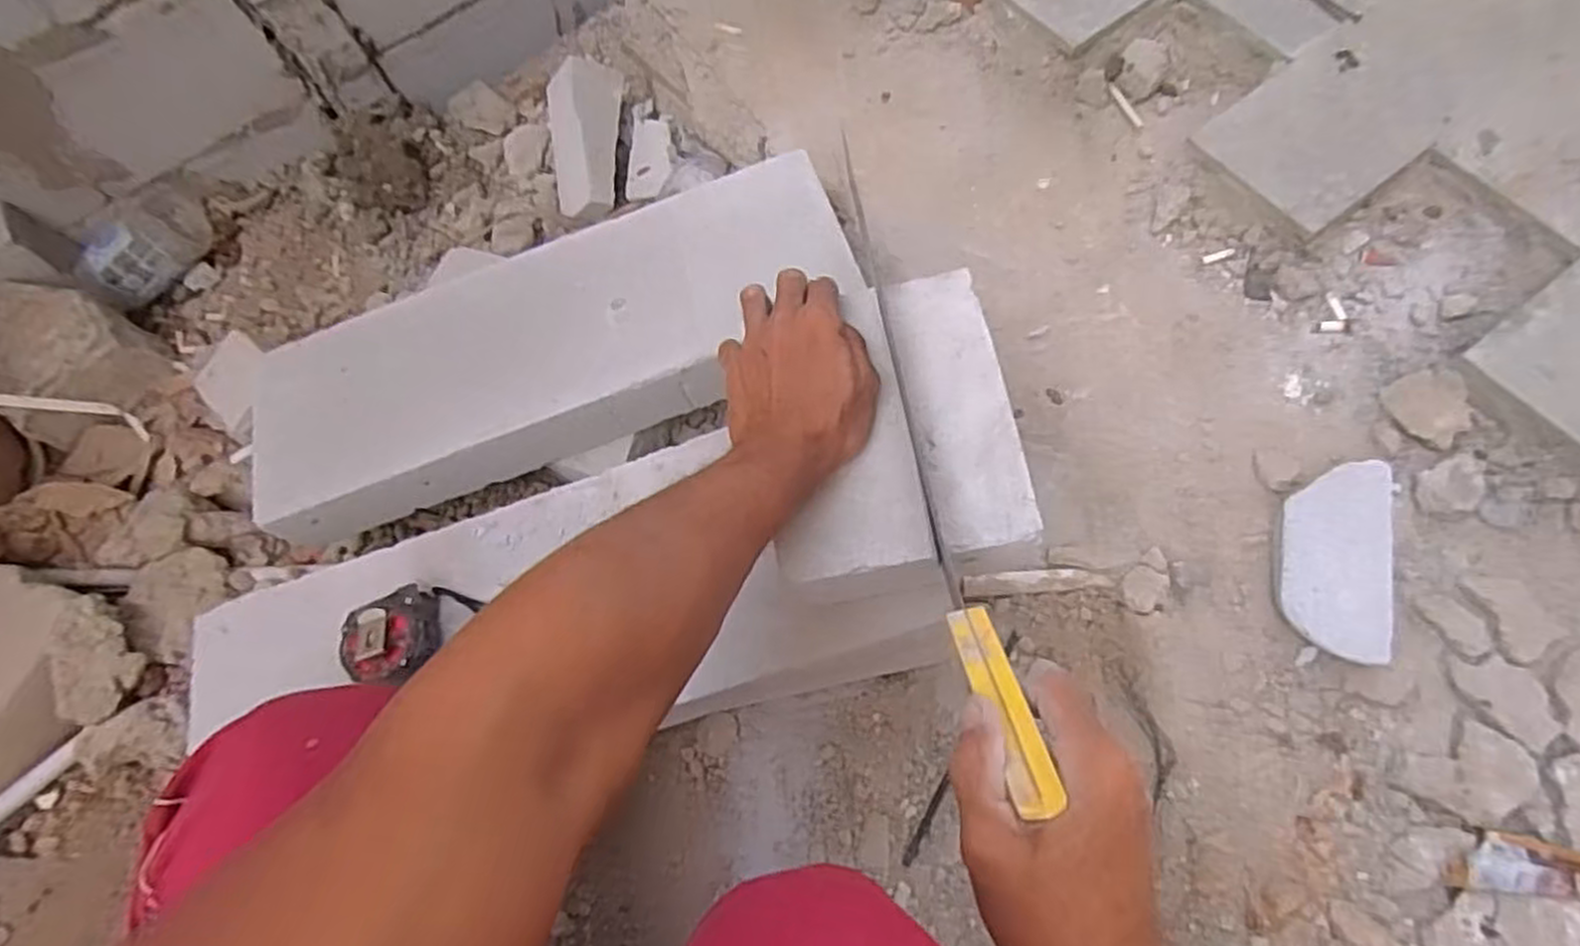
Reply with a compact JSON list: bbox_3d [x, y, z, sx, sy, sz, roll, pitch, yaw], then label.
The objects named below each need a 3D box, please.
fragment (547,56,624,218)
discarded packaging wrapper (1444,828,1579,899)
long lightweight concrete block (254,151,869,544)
[{"bbox_3d":[-0.254,-0.411,1.006,0.067,0.086,0.192,-5,87,-43],"label":"fragment"},{"bbox_3d":[0.511,0.270,0.545,0.108,0.010,0.038,3,75,3],"label":"discarded packaging wrapper"},{"bbox_3d":[-0.227,-0.125,0.768,0.584,0.091,0.205,-17,75,-3],"label":"long lightweight concrete block"}]

